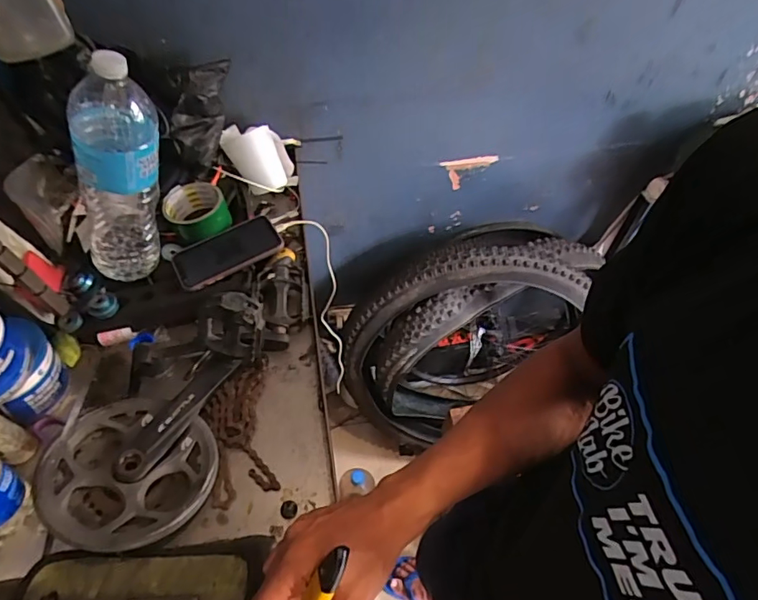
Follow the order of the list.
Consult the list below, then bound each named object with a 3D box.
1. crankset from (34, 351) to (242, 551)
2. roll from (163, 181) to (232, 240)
[{"bbox_3d":[-0.269,0.159,0.571,0.166,0.052,0.235,1,50,-2],"label":"crankset"},{"bbox_3d":[-0.272,-0.135,0.741,0.085,0.047,0.078,1,50,-2],"label":"roll"}]

